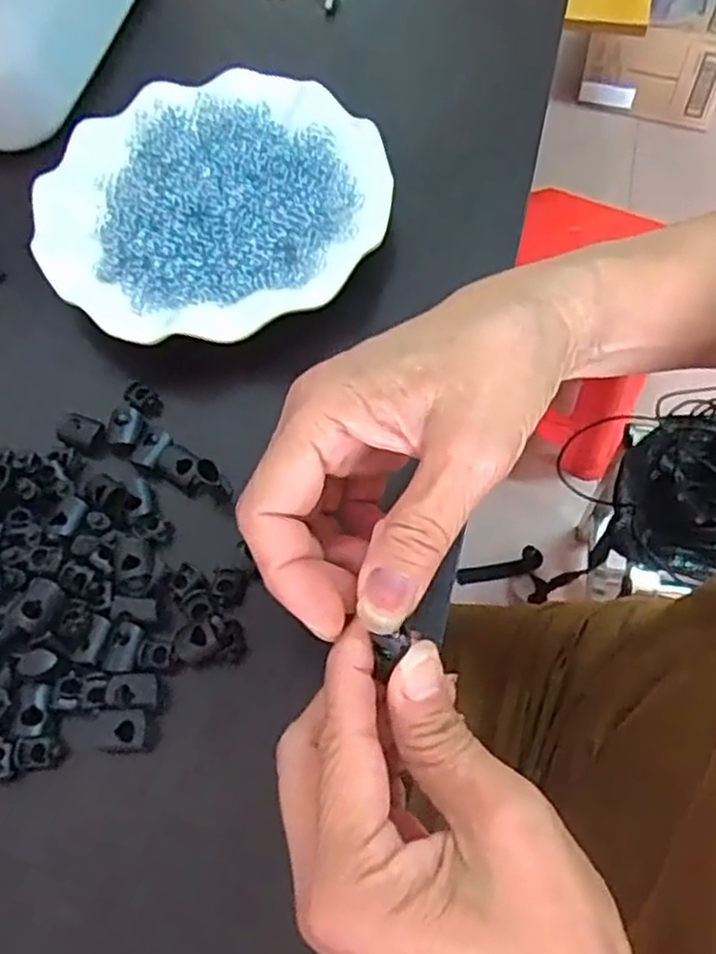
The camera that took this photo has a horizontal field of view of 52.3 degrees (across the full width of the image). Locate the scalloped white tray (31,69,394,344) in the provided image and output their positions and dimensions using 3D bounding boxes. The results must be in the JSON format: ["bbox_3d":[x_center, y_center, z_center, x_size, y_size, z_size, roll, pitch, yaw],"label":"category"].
[{"bbox_3d":[-0.077,-0.144,0.397,0.177,0.033,0.172,-21,66,-7],"label":"scalloped white tray"}]

